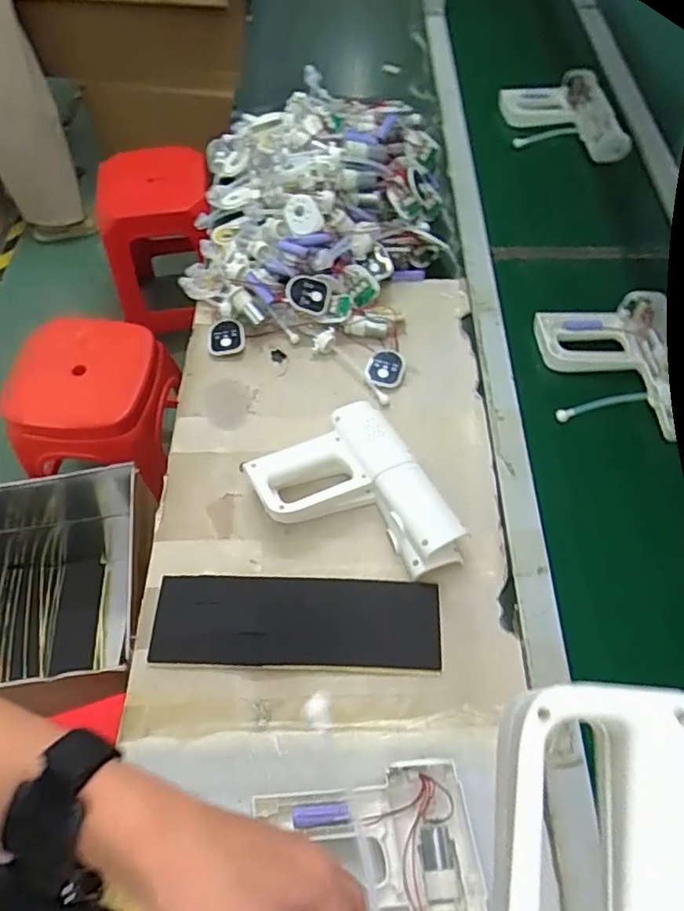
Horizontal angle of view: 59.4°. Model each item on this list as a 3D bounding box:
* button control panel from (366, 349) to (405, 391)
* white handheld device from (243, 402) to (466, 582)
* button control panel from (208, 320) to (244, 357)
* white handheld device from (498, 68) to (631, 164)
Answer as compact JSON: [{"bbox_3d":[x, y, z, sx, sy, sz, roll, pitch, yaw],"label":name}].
[{"bbox_3d":[0.059,-0.116,0.808,0.051,0.014,0.055,9,60,6],"label":"button control panel"},{"bbox_3d":[0.013,0.054,0.673,0.170,0.055,0.223,-29,63,-16],"label":"white handheld device"},{"bbox_3d":[-0.161,-0.169,0.842,0.048,0.018,0.059,-2,59,-1],"label":"button control panel"},{"bbox_3d":[0.394,-0.606,1.070,0.211,0.065,0.198,6,59,4],"label":"white handheld device"}]

